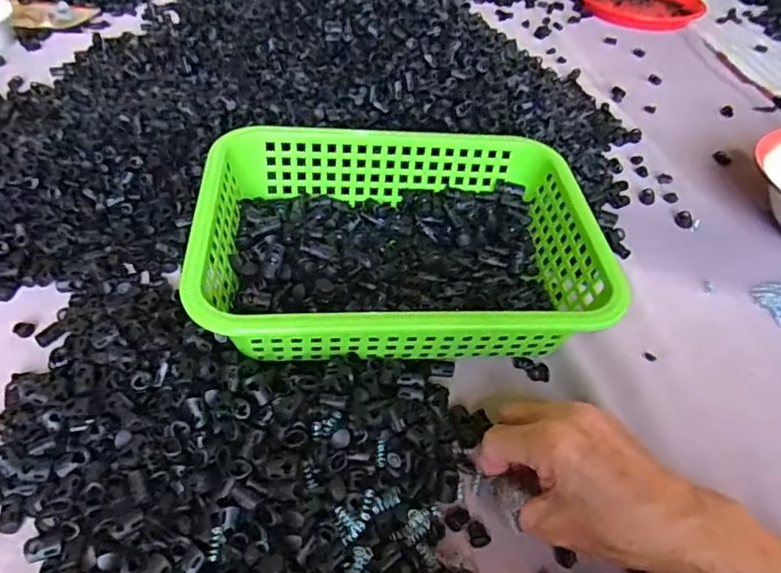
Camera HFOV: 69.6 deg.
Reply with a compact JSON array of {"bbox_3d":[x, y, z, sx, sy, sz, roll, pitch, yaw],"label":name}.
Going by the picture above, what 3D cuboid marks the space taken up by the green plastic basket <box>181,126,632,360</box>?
[{"bbox_3d":[0.006,-0.028,0.444,0.285,0.098,0.196,-1,44,-6],"label":"green plastic basket"}]

